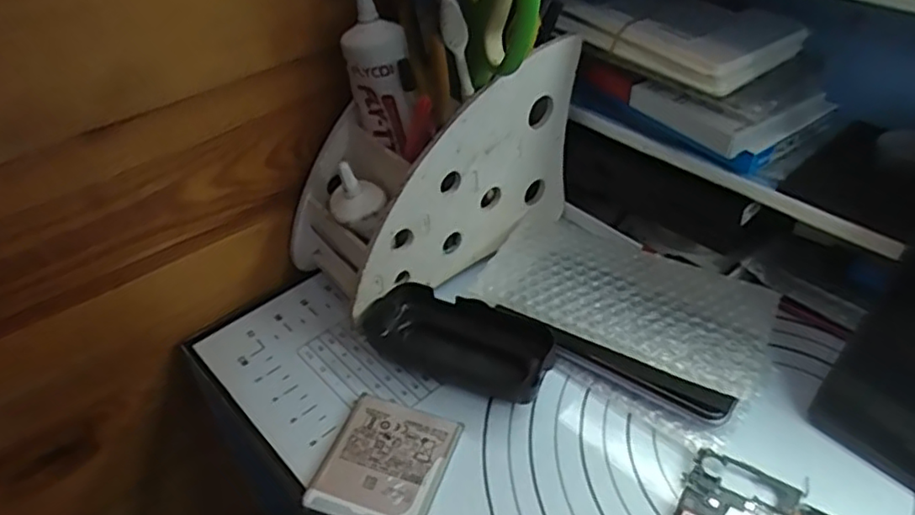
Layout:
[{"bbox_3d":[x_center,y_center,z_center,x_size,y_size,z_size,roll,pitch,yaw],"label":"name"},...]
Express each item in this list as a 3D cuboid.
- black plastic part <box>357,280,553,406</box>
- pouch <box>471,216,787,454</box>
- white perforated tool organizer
[{"bbox_3d":[0.002,0.047,0.383,0.113,0.020,0.051,16,46,21],"label":"black plastic part"},{"bbox_3d":[0.100,0.032,0.392,0.169,0.028,0.103,24,49,28],"label":"pouch"},{"bbox_3d":[-0.018,-0.059,0.417,0.176,0.131,0.080,-31,48,-26],"label":"white perforated tool organizer"}]

